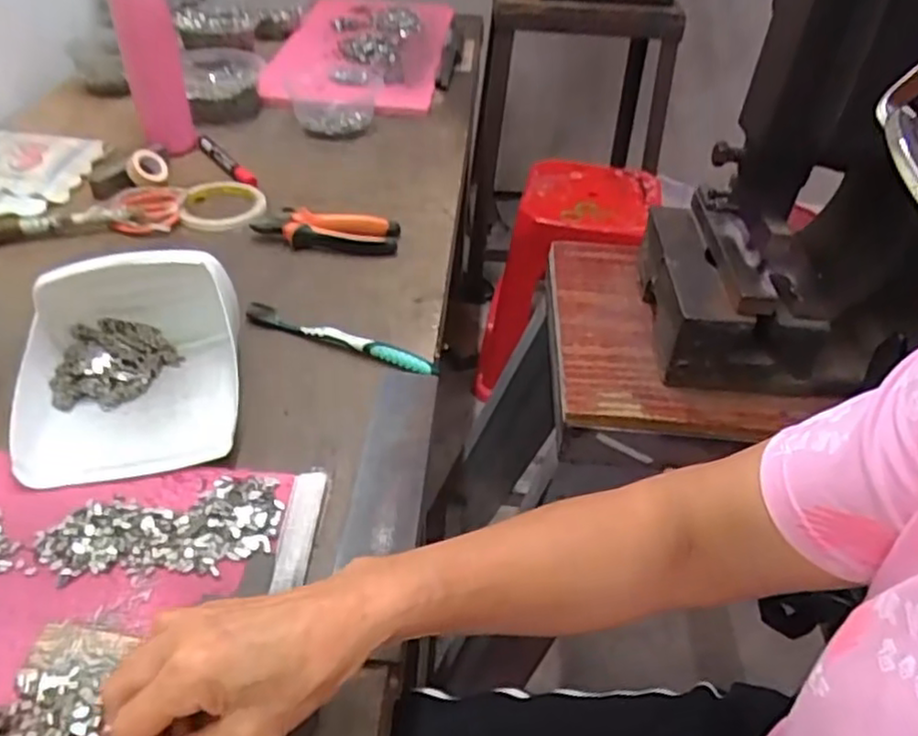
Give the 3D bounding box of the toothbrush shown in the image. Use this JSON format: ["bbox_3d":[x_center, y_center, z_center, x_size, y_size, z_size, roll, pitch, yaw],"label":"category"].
[{"bbox_3d":[-0.104,-0.024,0.617,0.181,0.019,0.017,17,42,15],"label":"toothbrush"}]

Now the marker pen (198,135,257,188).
[{"bbox_3d":[-0.284,-0.255,0.868,0.017,0.016,0.142,-24,49,-32],"label":"marker pen"}]

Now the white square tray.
[{"bbox_3d":[-0.246,-0.014,0.526,0.147,0.087,0.178,-6,41,-12],"label":"white square tray"}]

